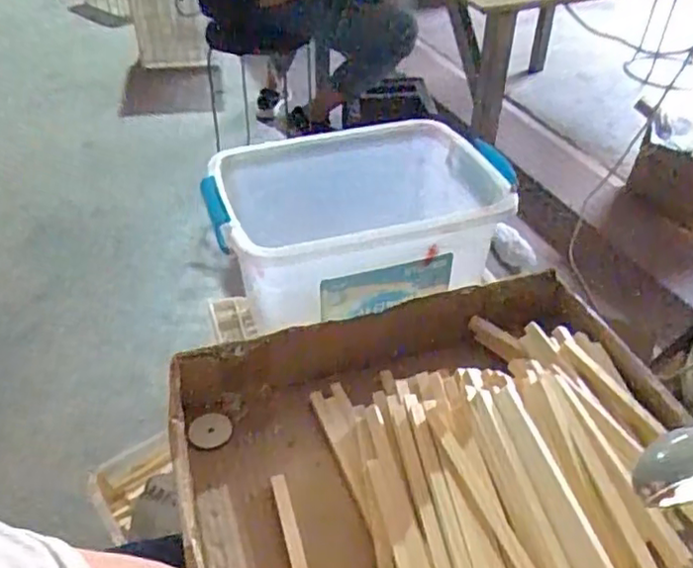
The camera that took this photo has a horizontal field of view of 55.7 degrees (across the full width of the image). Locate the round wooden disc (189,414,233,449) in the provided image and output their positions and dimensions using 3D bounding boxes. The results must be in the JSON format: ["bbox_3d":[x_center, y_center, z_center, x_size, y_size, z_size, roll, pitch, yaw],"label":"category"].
[{"bbox_3d":[-0.117,0.126,0.562,0.035,0.008,0.032,0,40,0],"label":"round wooden disc"}]

